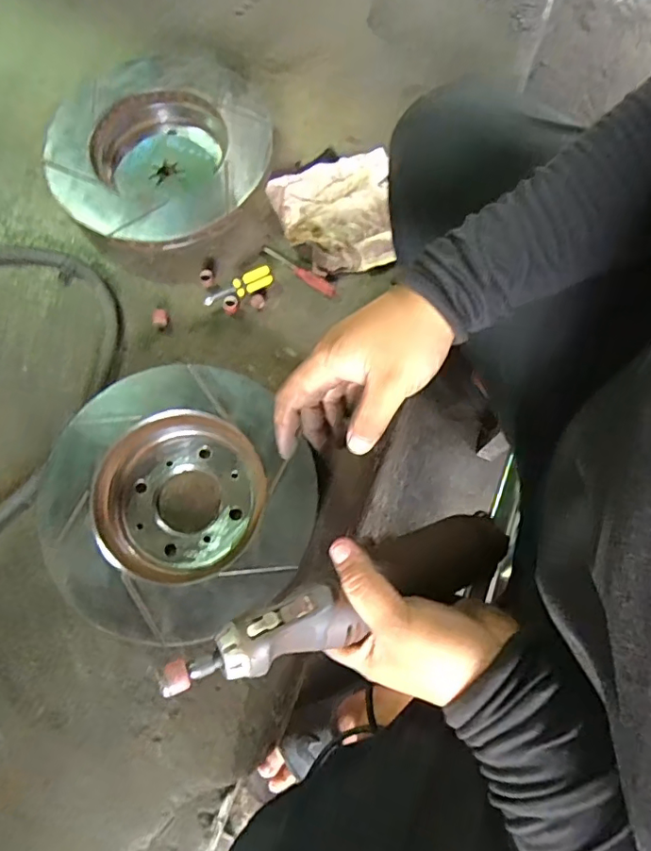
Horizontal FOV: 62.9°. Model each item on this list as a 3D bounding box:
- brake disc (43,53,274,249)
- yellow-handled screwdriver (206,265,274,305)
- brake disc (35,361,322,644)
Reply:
[{"bbox_3d":[-0.190,-0.318,0.620,0.234,0.047,0.248,0,74,-1],"label":"brake disc"},{"bbox_3d":[-0.096,-0.152,0.587,0.078,0.021,0.017,-23,75,-7],"label":"yellow-handled screwdriver"},{"bbox_3d":[-0.139,0.067,0.507,0.239,0.058,0.245,0,74,-1],"label":"brake disc"}]

